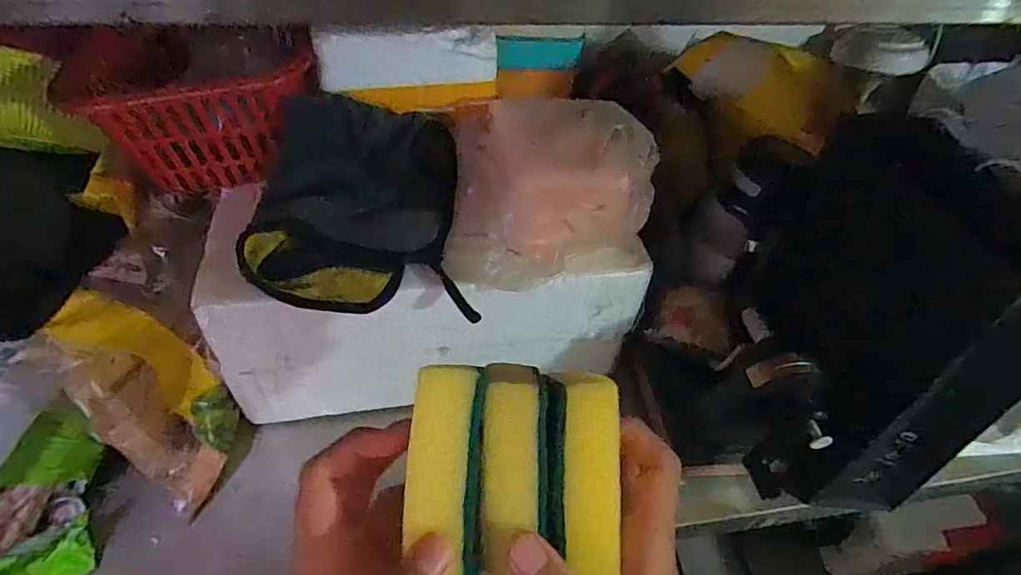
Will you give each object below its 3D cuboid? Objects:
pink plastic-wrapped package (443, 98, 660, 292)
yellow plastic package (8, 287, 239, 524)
[{"bbox_3d":[0.036,-0.074,0.416,0.162,0.082,0.145,3,47,-1],"label":"pink plastic-wrapped package"},{"bbox_3d":[-0.273,0.085,0.407,0.049,0.174,0.079,0,33,49],"label":"yellow plastic package"}]

